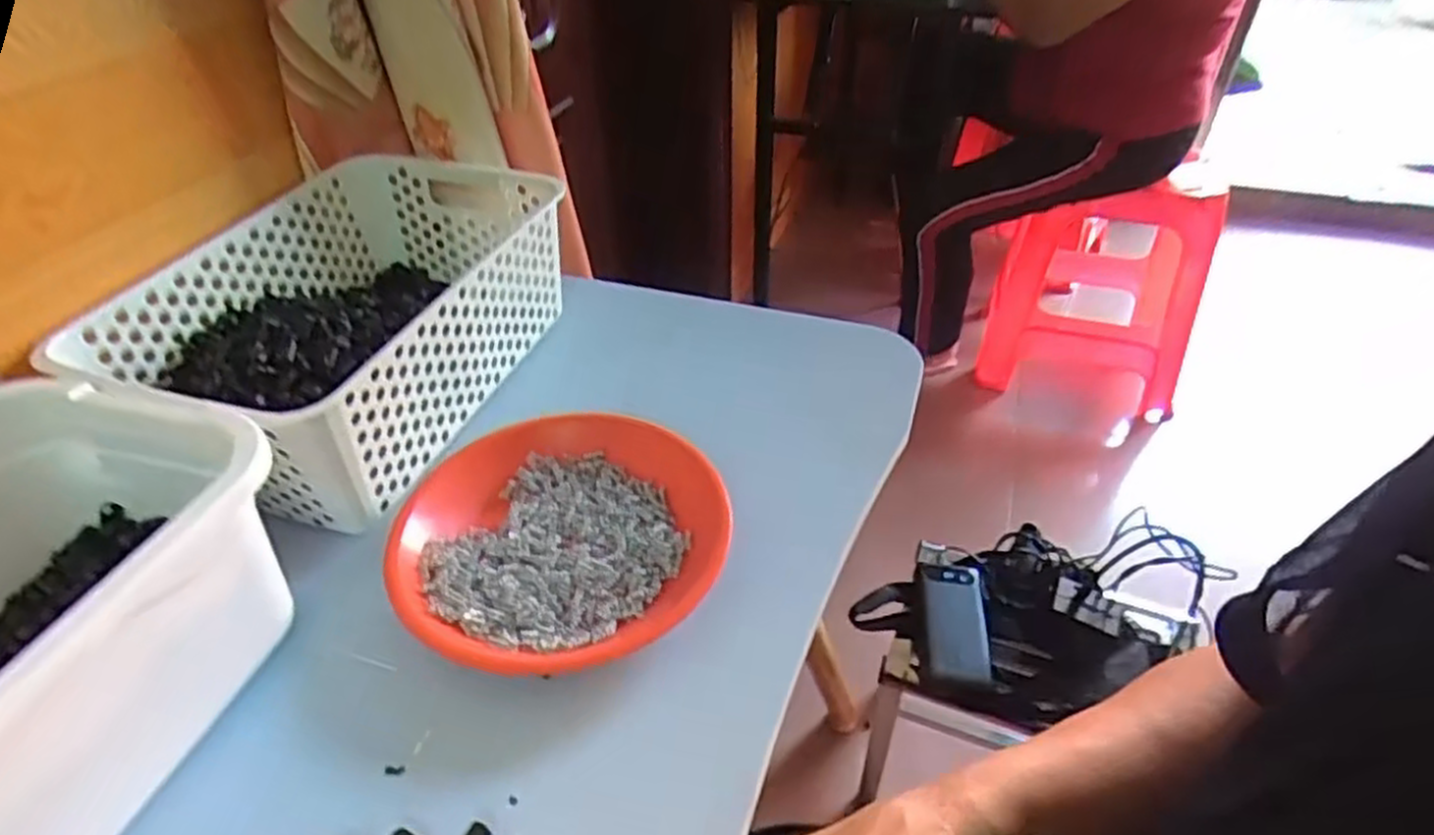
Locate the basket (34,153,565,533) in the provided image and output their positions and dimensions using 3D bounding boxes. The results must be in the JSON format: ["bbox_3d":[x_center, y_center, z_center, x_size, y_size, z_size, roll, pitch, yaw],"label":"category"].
[{"bbox_3d":[-0.260,-0.068,0.573,0.199,0.108,0.307,12,42,15],"label":"basket"}]

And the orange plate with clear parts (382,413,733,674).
[{"bbox_3d":[-0.098,0.069,0.478,0.183,0.030,0.189,0,40,0],"label":"orange plate with clear parts"}]

